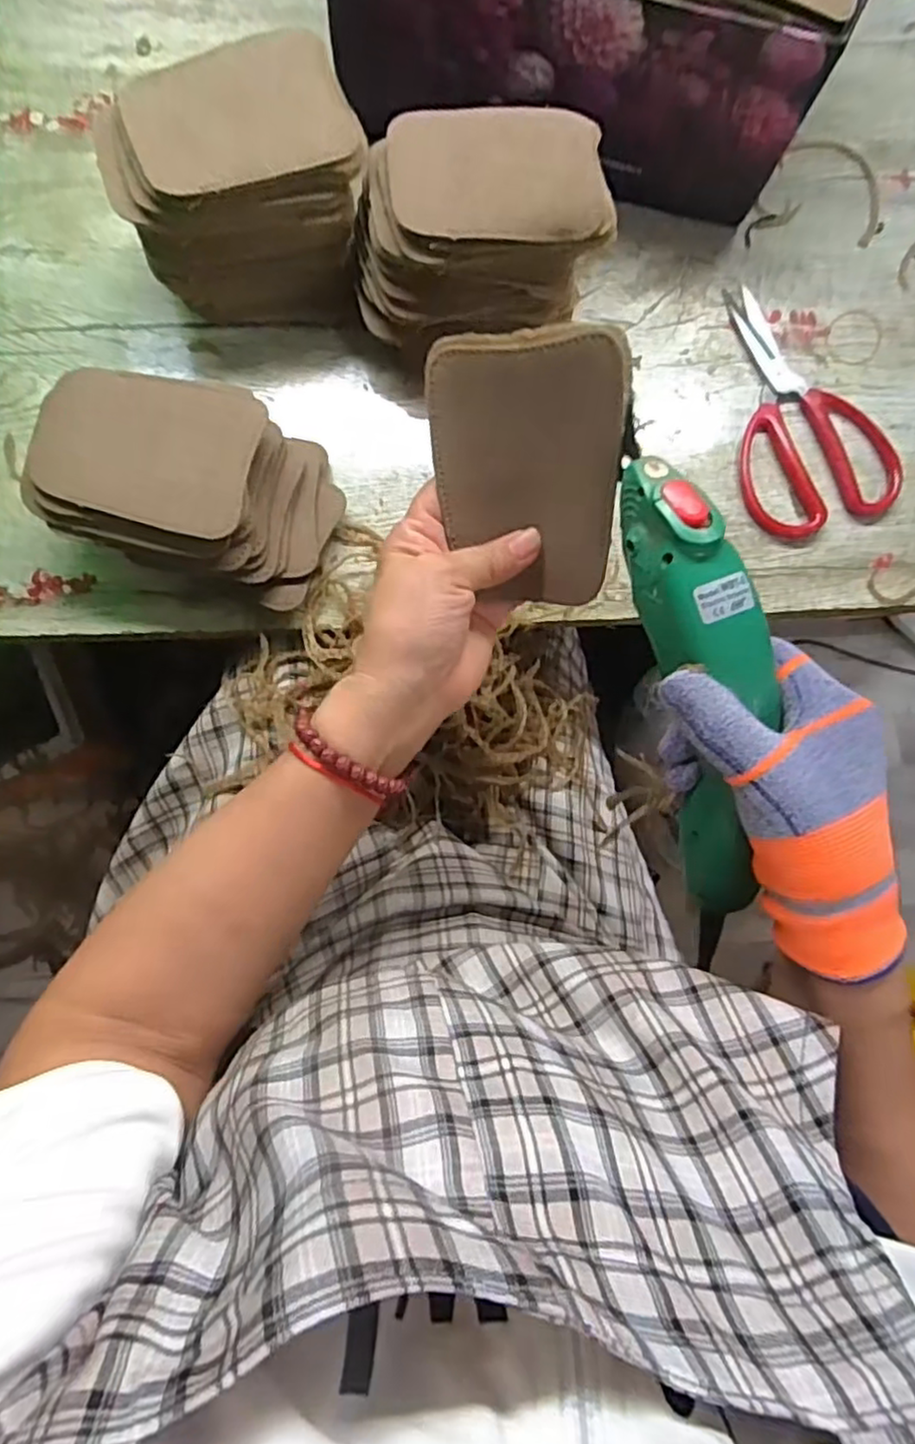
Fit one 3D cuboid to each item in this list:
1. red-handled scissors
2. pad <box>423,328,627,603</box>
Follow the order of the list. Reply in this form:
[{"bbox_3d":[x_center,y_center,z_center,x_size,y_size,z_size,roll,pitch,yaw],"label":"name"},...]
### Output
[{"bbox_3d":[0.234,-0.224,0.474,0.109,0.011,0.186,-18,84,-7],"label":"red-handled scissors"},{"bbox_3d":[0.032,-0.115,0.314,0.090,0.008,0.118,9,124,24],"label":"pad"}]

